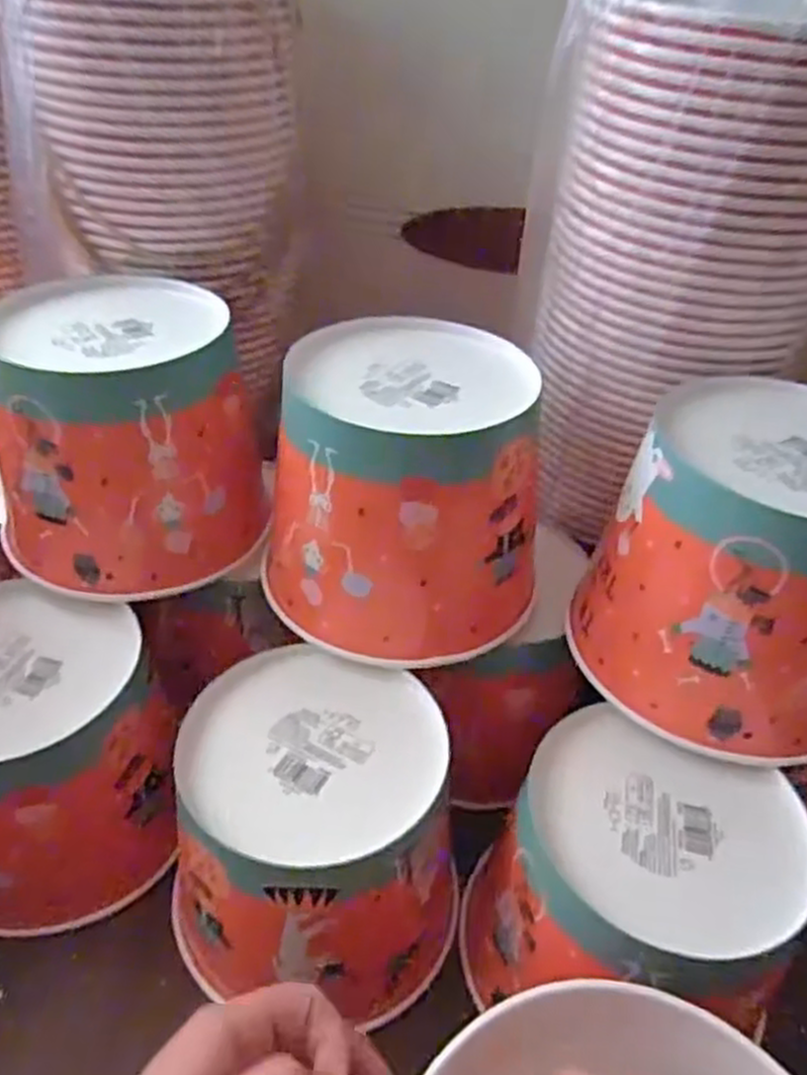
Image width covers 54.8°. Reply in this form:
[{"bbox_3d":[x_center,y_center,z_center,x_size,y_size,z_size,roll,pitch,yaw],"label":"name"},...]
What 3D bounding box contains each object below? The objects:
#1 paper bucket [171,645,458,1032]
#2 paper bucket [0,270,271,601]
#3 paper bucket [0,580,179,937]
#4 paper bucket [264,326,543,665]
[{"bbox_3d":[-0.041,0.160,0.408,0.139,0.132,0.137,2,38,-2],"label":"paper bucket"},{"bbox_3d":[-0.168,-0.057,0.458,0.136,0.139,0.143,2,38,-2],"label":"paper bucket"},{"bbox_3d":[-0.200,0.123,0.431,0.129,0.129,0.147,-15,42,-22],"label":"paper bucket"},{"bbox_3d":[-0.001,-0.030,0.427,0.149,0.132,0.140,2,38,-2],"label":"paper bucket"}]

